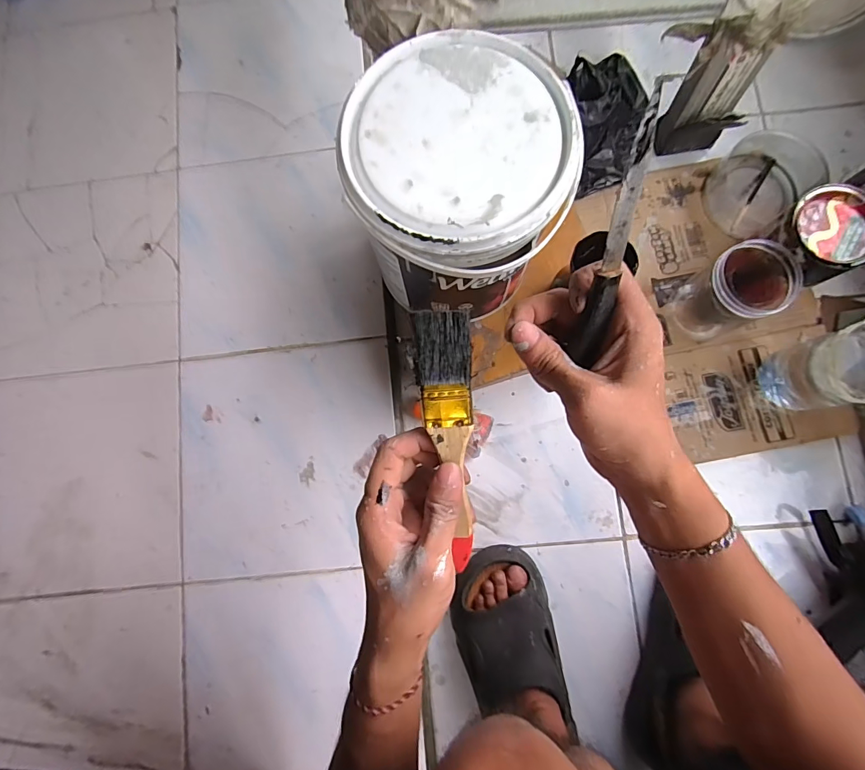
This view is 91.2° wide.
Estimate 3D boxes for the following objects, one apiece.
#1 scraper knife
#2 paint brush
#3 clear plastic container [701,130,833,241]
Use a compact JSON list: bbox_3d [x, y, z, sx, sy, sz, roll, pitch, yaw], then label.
[{"bbox_3d":[0.095,-0.072,0.217,0.016,0.011,0.132,3,125,2],"label":"scraper knife"},{"bbox_3d":[0.013,0.037,0.262,0.032,0.006,0.162,-6,103,1],"label":"paint brush"},{"bbox_3d":[0.473,-0.287,0.610,0.143,0.053,0.129,-39,82,-3],"label":"clear plastic container"}]

